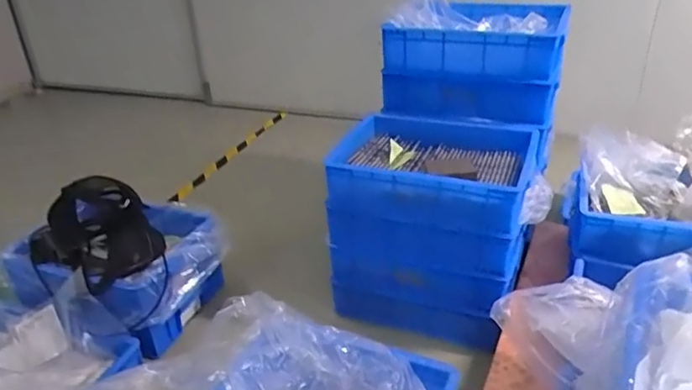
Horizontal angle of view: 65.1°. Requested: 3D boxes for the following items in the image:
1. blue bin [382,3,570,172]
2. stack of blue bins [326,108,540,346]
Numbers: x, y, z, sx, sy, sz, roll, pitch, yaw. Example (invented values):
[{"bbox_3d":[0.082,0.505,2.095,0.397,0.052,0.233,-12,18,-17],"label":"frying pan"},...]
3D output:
[{"bbox_3d":[0.293,-0.306,1.280,0.391,0.220,0.250,4,29,12],"label":"blue bin"},{"bbox_3d":[0.192,0.070,1.242,0.397,0.409,0.266,8,30,19],"label":"stack of blue bins"}]

